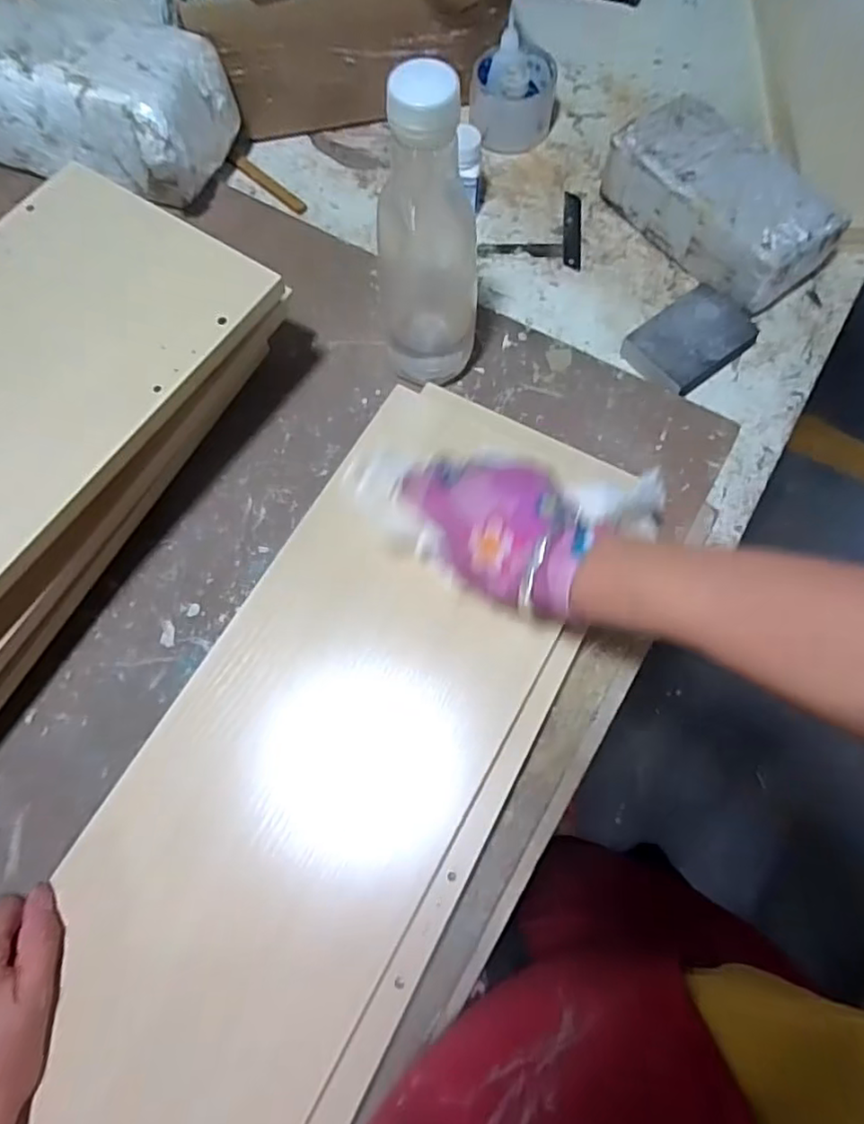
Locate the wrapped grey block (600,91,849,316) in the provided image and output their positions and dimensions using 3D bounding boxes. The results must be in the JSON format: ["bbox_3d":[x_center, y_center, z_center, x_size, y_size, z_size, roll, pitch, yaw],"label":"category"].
[{"bbox_3d":[0.260,-0.327,0.571,0.102,0.071,0.204,-35,74,-12],"label":"wrapped grey block"}]

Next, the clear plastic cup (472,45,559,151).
[{"bbox_3d":[0.082,-0.470,0.630,0.083,0.056,0.078,0,70,-1],"label":"clear plastic cup"}]

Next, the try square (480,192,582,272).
[{"bbox_3d":[0.103,-0.339,0.622,0.100,0.004,0.097,9,71,2],"label":"try square"}]

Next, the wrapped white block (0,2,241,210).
[{"bbox_3d":[-0.314,-0.421,0.573,0.232,0.114,0.125,17,71,5],"label":"wrapped white block"}]

